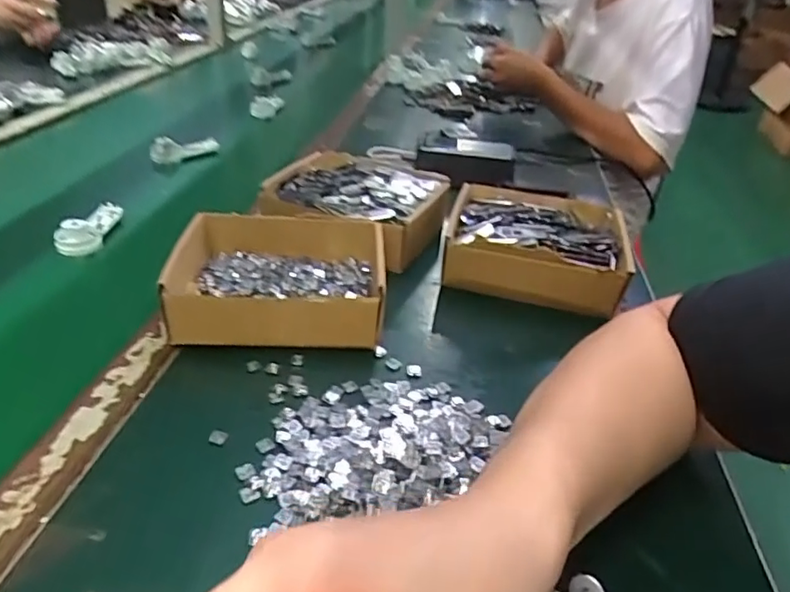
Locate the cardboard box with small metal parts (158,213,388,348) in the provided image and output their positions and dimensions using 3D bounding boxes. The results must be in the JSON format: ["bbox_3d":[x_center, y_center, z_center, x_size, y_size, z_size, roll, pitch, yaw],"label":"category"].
[{"bbox_3d":[-0.095,-0.014,0.482,0.165,0.055,0.142,-1,34,-9],"label":"cardboard box with small metal parts"}]

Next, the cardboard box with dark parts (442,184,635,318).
[{"bbox_3d":[0.141,-0.053,0.573,0.168,0.058,0.154,11,34,8],"label":"cardboard box with dark parts"}]

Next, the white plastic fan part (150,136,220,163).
[{"bbox_3d":[-0.292,-0.209,0.784,0.024,0.030,0.099,25,39,29],"label":"white plastic fan part"}]

